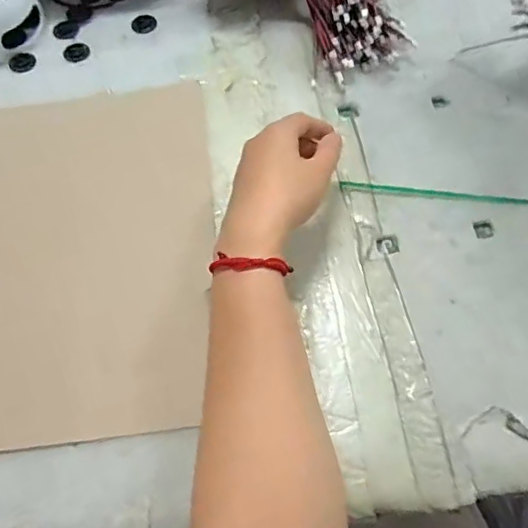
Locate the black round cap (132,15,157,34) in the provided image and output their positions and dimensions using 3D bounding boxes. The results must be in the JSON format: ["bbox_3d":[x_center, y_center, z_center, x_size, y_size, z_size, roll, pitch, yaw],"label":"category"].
[{"bbox_3d":[-0.124,-0.249,0.577,0.025,0.004,0.027,-1,66,2],"label":"black round cap"}]

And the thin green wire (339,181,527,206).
[{"bbox_3d":[0.146,-0.061,0.478,0.161,0.005,0.010,5,62,5],"label":"thin green wire"}]

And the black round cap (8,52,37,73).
[{"bbox_3d":[-0.240,-0.201,0.556,0.025,0.004,0.024,-1,62,2],"label":"black round cap"}]

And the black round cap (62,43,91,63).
[{"bbox_3d":[-0.188,-0.213,0.562,0.025,0.004,0.026,-1,62,2],"label":"black round cap"}]

